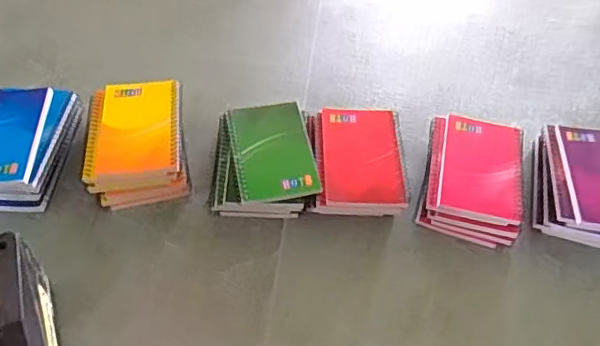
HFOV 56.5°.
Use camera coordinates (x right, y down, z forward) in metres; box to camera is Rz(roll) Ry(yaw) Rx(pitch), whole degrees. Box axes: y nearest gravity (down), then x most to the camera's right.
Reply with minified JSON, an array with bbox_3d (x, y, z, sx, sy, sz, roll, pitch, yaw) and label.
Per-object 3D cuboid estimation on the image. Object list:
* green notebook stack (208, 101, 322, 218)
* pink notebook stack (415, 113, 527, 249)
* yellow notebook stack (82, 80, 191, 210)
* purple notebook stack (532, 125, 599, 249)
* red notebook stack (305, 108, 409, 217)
[{"bbox_3d":[-0.038,-0.013,0.594,0.107,0.041,0.137,-2,49,-3],"label":"green notebook stack"},{"bbox_3d":[0.180,0.006,0.585,0.096,0.041,0.138,11,50,8],"label":"pink notebook stack"},{"bbox_3d":[-0.175,-0.033,0.601,0.099,0.050,0.142,-7,50,-7],"label":"yellow notebook stack"},{"bbox_3d":[0.302,0.013,0.580,0.110,0.044,0.132,11,50,8],"label":"purple notebook stack"},{"bbox_3d":[0.059,-0.008,0.595,0.099,0.039,0.131,1,49,0],"label":"red notebook stack"}]

